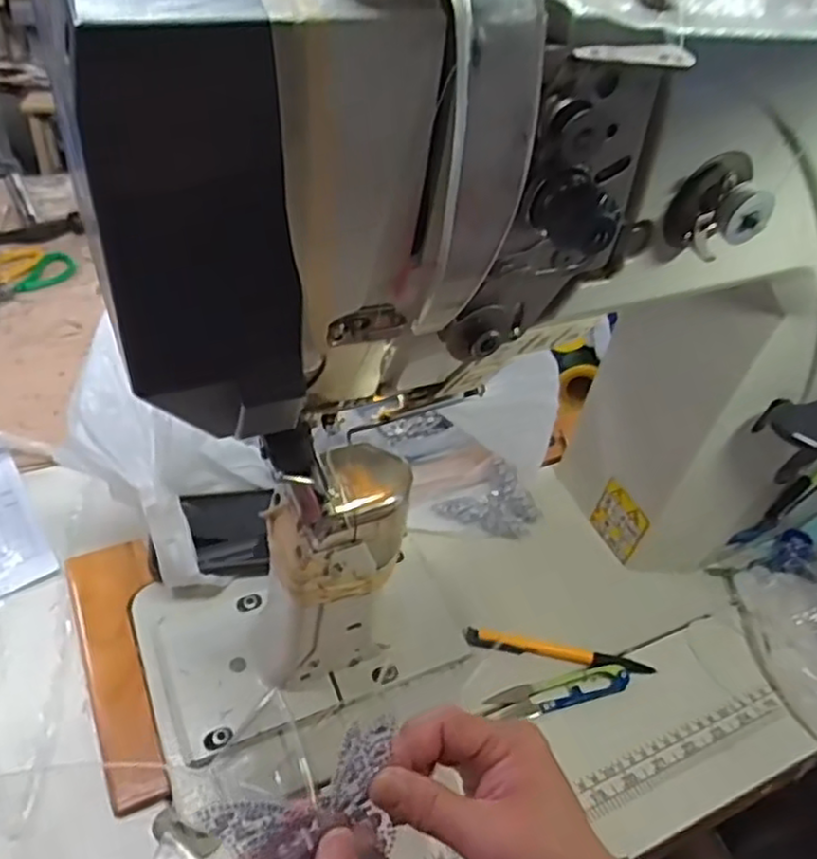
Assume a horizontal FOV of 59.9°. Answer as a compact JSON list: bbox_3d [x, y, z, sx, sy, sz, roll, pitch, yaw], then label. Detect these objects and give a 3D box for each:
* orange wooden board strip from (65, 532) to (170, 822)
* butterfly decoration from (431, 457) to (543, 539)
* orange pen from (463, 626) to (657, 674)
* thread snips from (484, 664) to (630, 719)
[{"bbox_3d":[-0.191,0.157,0.485,0.056,0.014,0.190,-15,43,-24],"label":"orange wooden board strip"},{"bbox_3d":[0.074,0.065,0.600,0.065,0.012,0.083,33,46,29],"label":"butterfly decoration"},{"bbox_3d":[0.111,0.161,0.516,0.140,0.014,0.013,8,43,1],"label":"orange pen"},{"bbox_3d":[0.109,0.186,0.500,0.101,0.013,0.022,-7,41,-15],"label":"thread snips"}]

